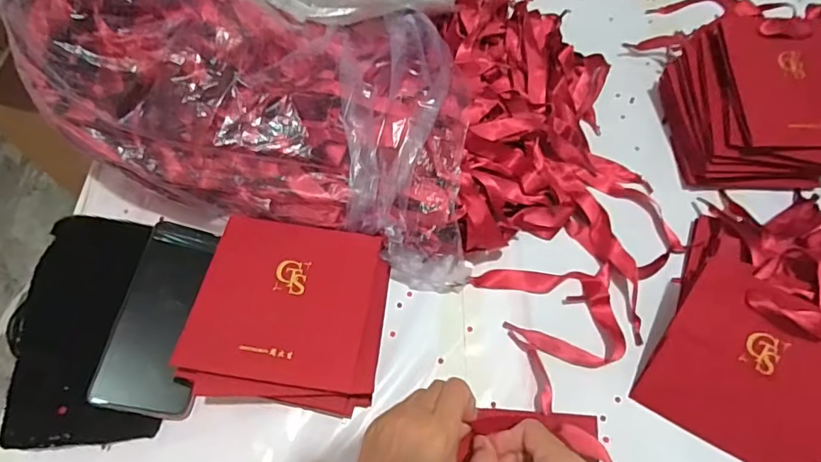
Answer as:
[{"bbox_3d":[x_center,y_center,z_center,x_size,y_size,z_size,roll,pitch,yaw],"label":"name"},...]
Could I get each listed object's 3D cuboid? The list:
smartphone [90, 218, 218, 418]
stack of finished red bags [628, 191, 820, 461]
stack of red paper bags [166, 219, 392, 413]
[{"bbox_3d":[-0.219,0.076,0.459,0.076,0.017,0.169,18,67,-19],"label":"smartphone"},{"bbox_3d":[0.330,0.060,0.446,0.157,0.079,0.276,27,66,13],"label":"stack of finished red bags"},{"bbox_3d":[-0.101,0.075,0.447,0.149,0.071,0.150,7,63,3],"label":"stack of red paper bags"}]

